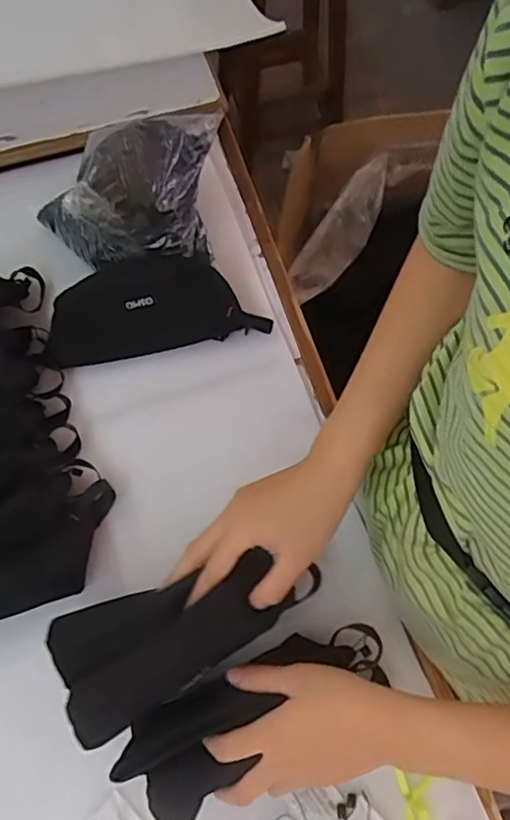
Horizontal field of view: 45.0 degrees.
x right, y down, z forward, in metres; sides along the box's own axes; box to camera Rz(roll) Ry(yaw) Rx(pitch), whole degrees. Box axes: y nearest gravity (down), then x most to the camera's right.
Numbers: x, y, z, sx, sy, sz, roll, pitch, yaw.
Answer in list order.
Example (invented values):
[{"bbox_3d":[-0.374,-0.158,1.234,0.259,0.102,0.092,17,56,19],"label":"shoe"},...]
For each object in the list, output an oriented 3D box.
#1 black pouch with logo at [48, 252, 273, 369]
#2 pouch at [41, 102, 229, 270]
[{"bbox_3d":[-0.104,-0.107,0.633,0.220,0.058,0.084,-12,71,-5],"label":"black pouch with logo"},{"bbox_3d":[-0.123,-0.221,0.624,0.199,0.096,0.130,-16,71,-6],"label":"pouch"}]

